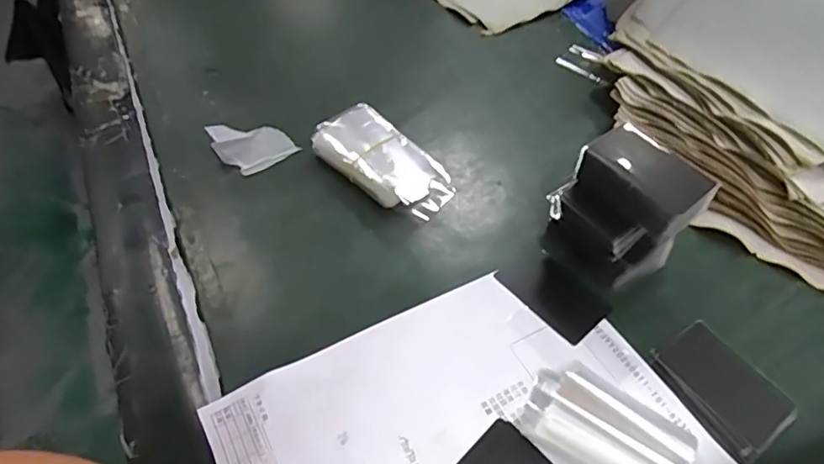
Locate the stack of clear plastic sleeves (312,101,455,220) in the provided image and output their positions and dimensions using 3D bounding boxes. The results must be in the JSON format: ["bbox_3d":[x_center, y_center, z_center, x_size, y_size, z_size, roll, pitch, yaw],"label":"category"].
[{"bbox_3d":[-0.026,-0.063,0.516,0.136,0.033,0.070,38,58,24],"label":"stack of clear plastic sleeves"}]

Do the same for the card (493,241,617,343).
[{"bbox_3d":[0.115,0.048,0.456,0.058,0.005,0.086,-26,58,-31],"label":"card"}]

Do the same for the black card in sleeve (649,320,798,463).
[{"bbox_3d":[0.231,0.114,0.415,0.068,0.007,0.091,-23,56,-21],"label":"black card in sleeve"}]

